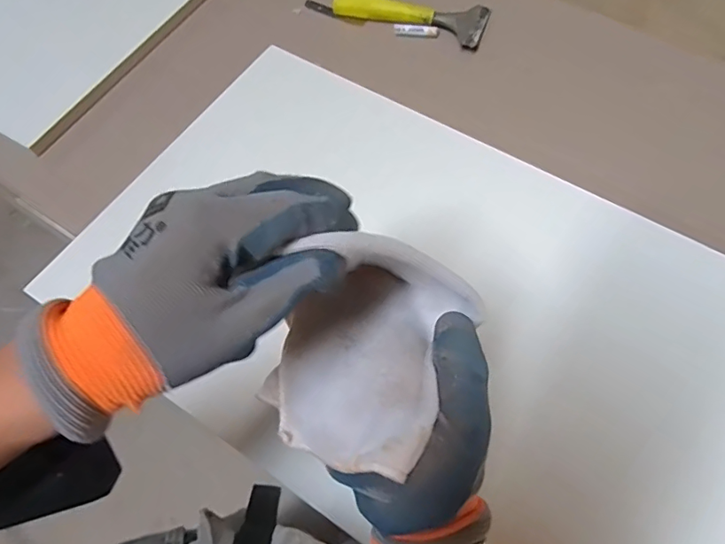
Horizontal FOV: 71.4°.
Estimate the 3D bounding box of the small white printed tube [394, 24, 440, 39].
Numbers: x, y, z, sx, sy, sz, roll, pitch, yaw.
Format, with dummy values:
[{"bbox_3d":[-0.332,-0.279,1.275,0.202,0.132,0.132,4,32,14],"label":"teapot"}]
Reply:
[{"bbox_3d":[0.075,-0.332,0.699,0.061,0.012,0.011,9,65,6],"label":"small white printed tube"}]

